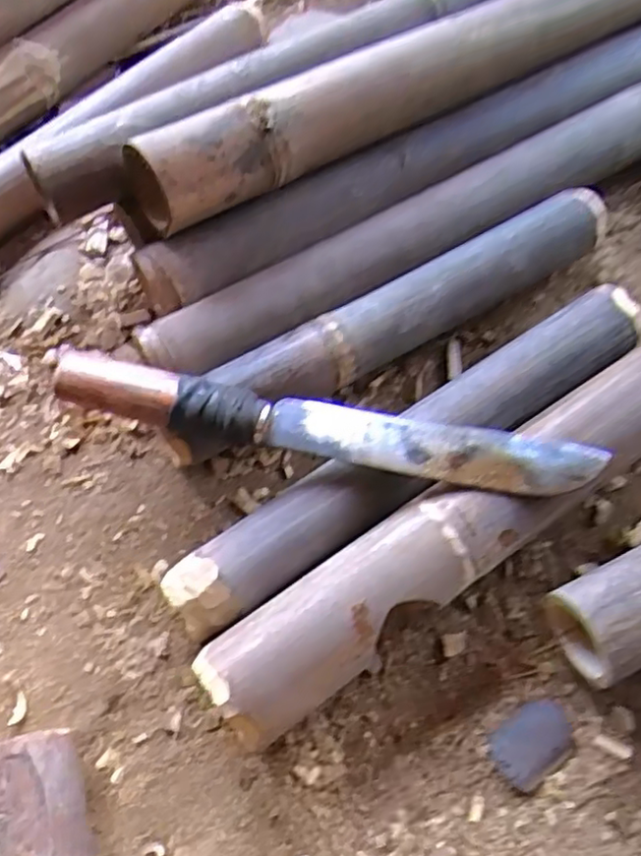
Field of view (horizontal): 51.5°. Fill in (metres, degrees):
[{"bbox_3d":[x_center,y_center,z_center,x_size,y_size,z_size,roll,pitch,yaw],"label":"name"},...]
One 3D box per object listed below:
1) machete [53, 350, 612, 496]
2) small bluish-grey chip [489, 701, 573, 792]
[{"bbox_3d":[0.000,0.001,0.426,0.343,0.038,0.039,9,61,6],"label":"machete"},{"bbox_3d":[0.129,0.189,0.401,0.053,0.005,0.034,-36,66,-17],"label":"small bluish-grey chip"}]

